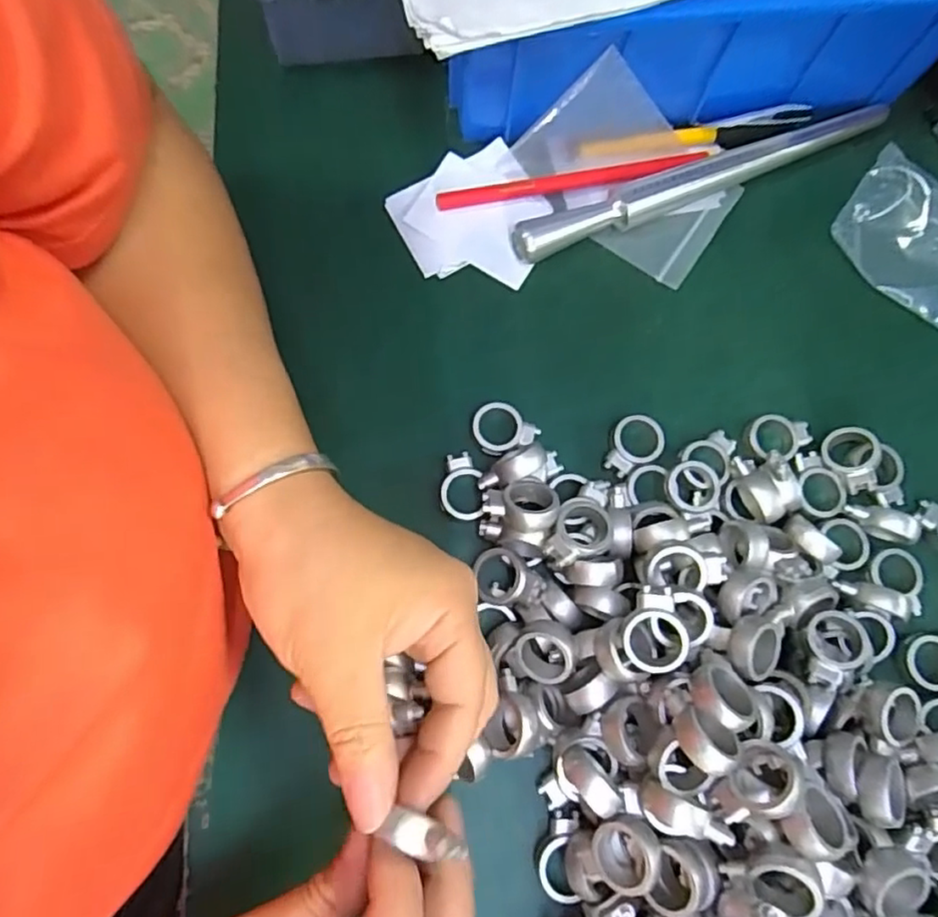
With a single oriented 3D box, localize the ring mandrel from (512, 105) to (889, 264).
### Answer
[{"bbox_3d":[0.131,-0.155,0.347,0.228,0.022,0.017,-22,77,-8],"label":"ring mandrel"}]

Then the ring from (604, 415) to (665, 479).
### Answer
[{"bbox_3d":[0.083,-0.006,0.316,0.024,0.009,0.033,40,77,8],"label":"ring"}]

